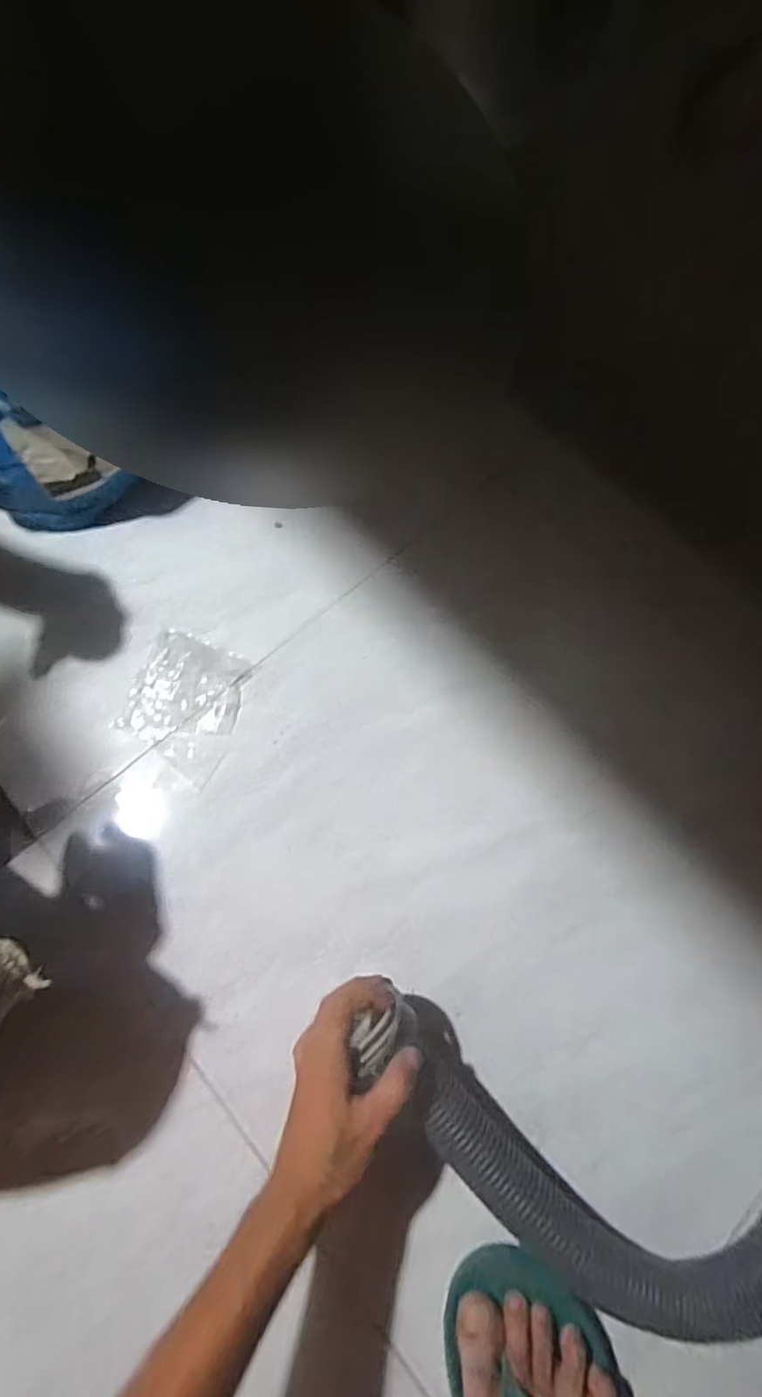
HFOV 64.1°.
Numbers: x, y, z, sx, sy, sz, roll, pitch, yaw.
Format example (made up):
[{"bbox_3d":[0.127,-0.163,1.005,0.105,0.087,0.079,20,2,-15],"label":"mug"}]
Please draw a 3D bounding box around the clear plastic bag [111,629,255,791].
[{"bbox_3d":[-0.188,0.004,0.588,0.104,0.021,0.131,19,72,8],"label":"clear plastic bag"}]

